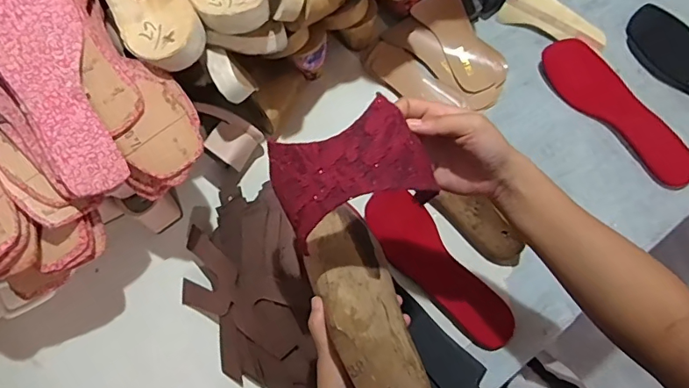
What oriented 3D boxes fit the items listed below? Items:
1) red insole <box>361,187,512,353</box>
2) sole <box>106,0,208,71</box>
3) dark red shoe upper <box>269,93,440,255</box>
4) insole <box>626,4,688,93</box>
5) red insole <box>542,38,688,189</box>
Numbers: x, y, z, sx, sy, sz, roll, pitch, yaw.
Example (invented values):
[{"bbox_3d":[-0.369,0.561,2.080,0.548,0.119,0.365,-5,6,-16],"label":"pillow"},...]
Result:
[{"bbox_3d":[0.112,0.089,0.603,0.076,0.014,0.224,-34,75,-14],"label":"red insole"},{"bbox_3d":[-0.226,-0.225,0.525,0.083,0.049,0.228,-34,74,-9],"label":"sole"},{"bbox_3d":[0.004,-0.018,0.405,0.122,0.059,0.084,-24,72,-5],"label":"dark red shoe upper"},{"bbox_3d":[0.484,-0.176,0.684,0.091,0.013,0.210,-41,75,-11],"label":"insole"},{"bbox_3d":[0.367,-0.113,0.659,0.080,0.018,0.241,-33,74,-8],"label":"red insole"}]

